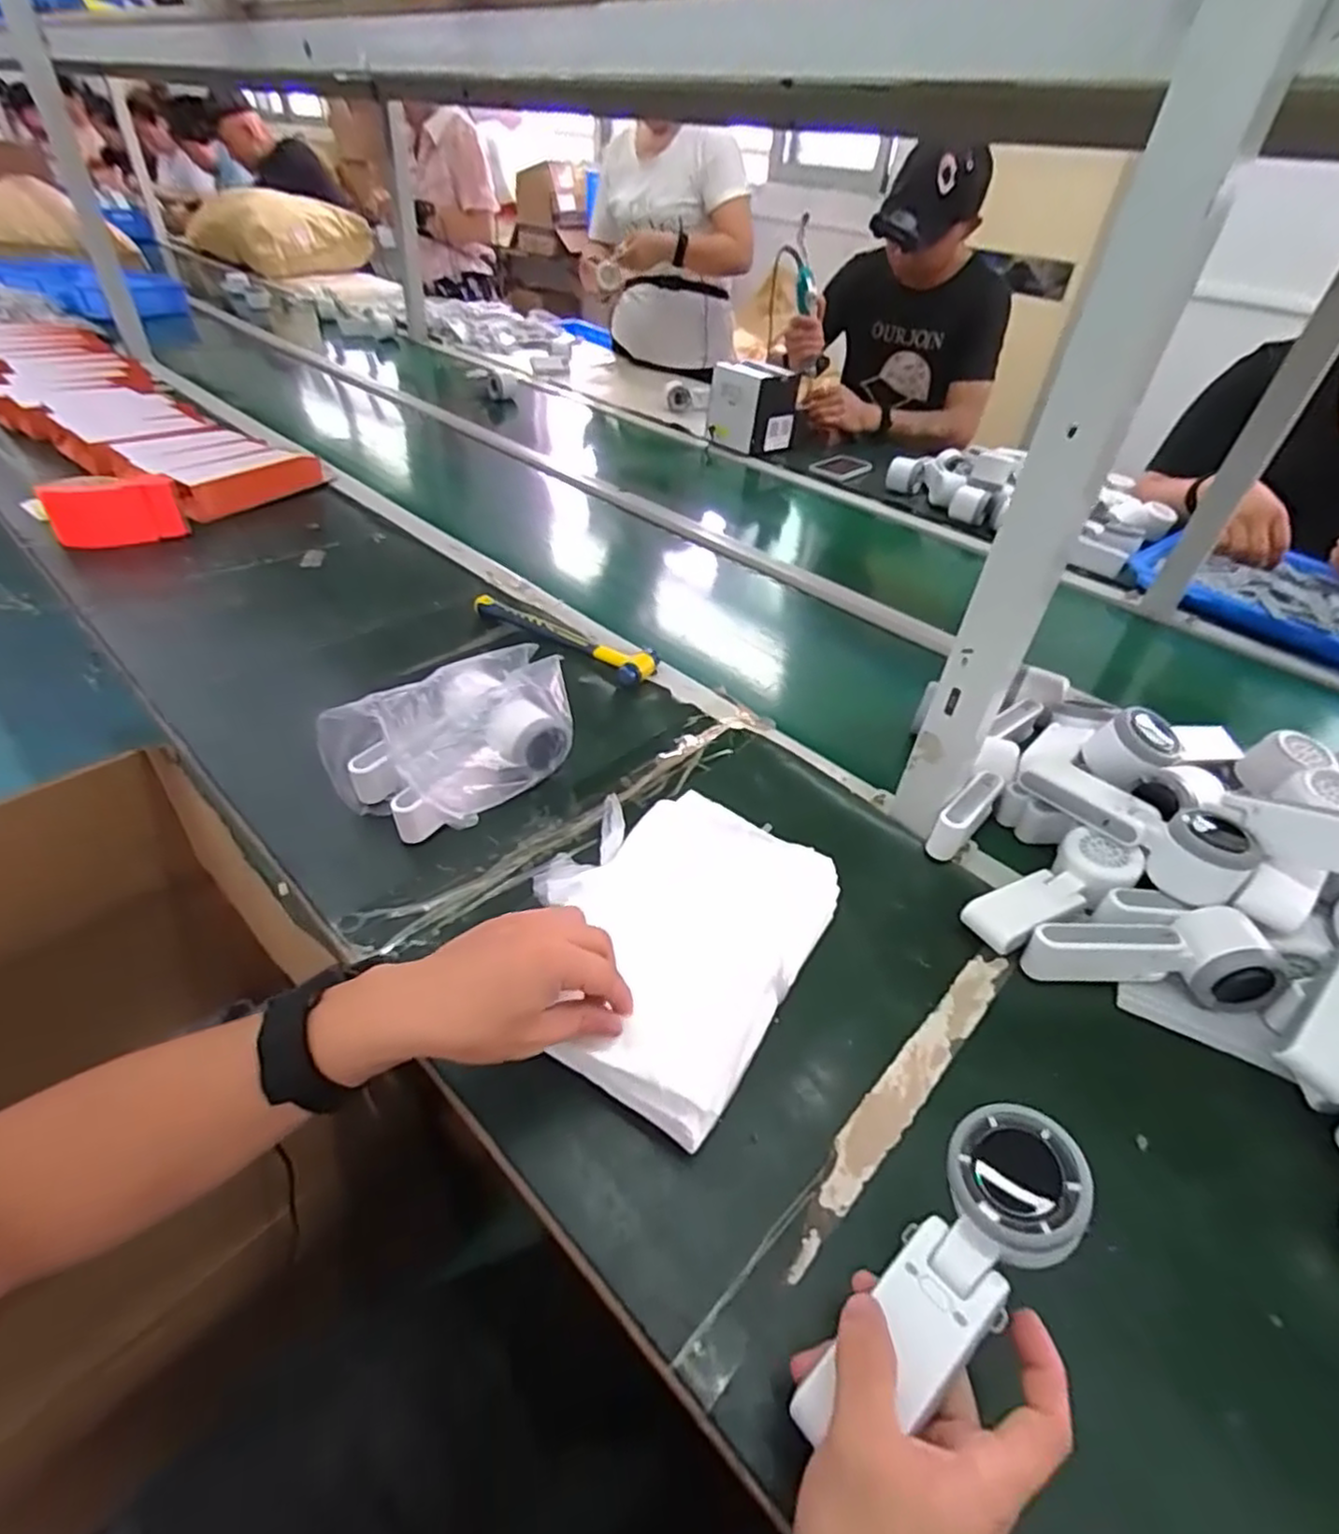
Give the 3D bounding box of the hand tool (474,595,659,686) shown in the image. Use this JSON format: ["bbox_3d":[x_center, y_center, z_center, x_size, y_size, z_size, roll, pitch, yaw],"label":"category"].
[{"bbox_3d":[-0.130,-0.148,0.809,0.241,0.026,0.052,19,45,19],"label":"hand tool"}]

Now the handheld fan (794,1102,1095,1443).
[{"bbox_3d":[0.125,0.228,0.317,0.162,0.034,0.055,-46,56,-10],"label":"handheld fan"}]

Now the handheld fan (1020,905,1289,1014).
[{"bbox_3d":[0.347,0.136,0.509,0.169,0.057,0.056,3,42,-3],"label":"handheld fan"}]

